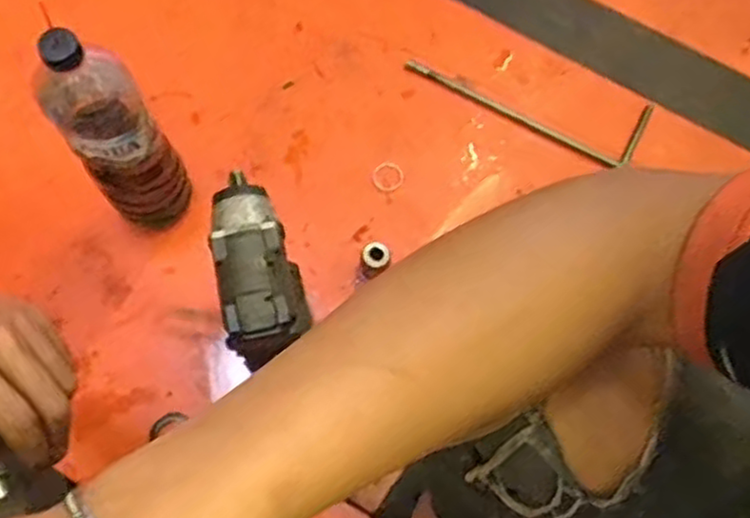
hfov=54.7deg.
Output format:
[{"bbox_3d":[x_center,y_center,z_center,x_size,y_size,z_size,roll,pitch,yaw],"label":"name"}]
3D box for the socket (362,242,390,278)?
[{"bbox_3d":[0.000,0.002,0.832,0.030,0.048,0.030,4,72,-1],"label":"socket"}]

